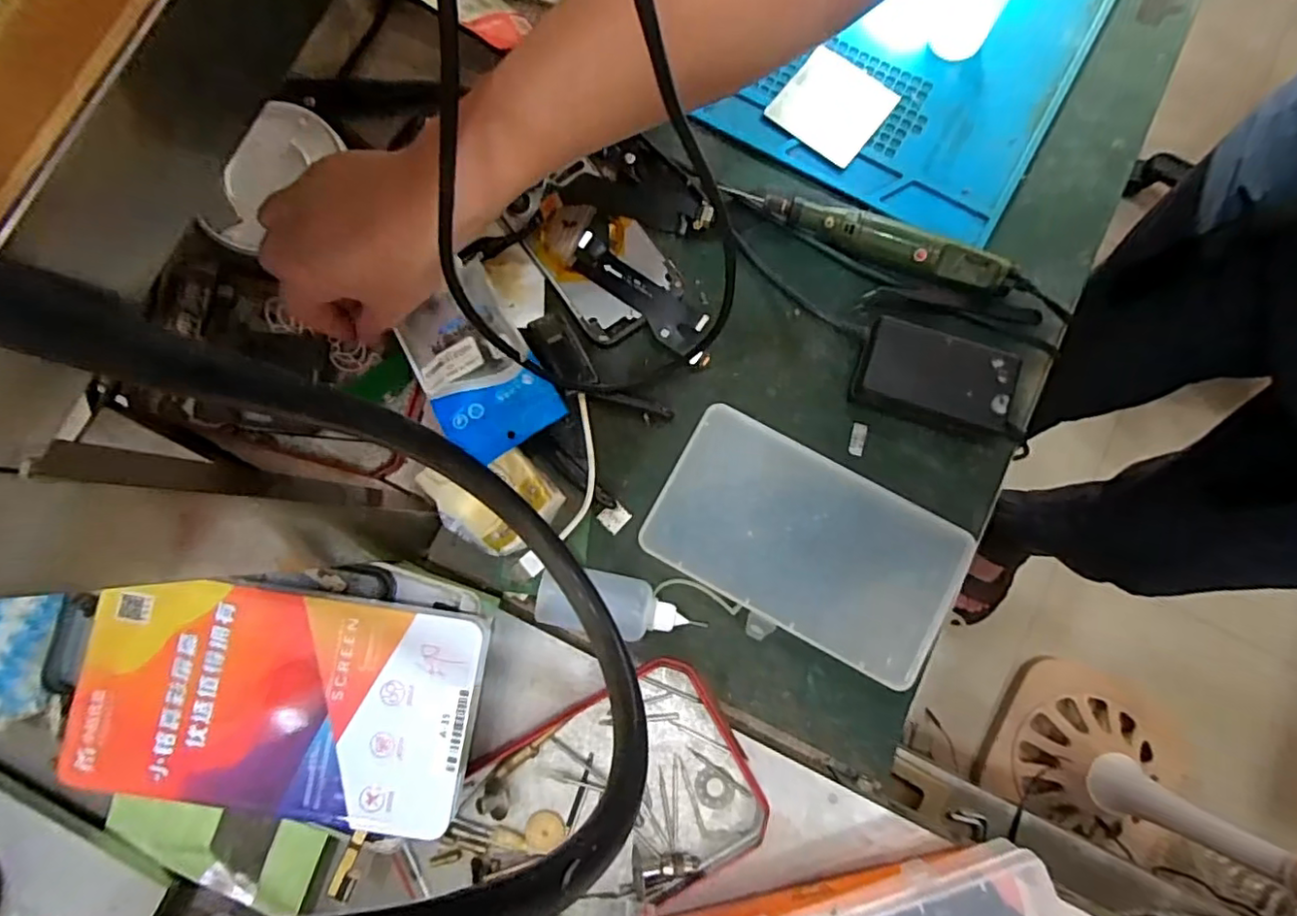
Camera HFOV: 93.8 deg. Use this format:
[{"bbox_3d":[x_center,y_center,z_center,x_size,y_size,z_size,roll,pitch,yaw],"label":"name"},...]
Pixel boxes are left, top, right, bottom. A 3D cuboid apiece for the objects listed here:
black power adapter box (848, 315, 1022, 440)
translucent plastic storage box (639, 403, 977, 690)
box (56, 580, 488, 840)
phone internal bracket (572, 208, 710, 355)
[{"bbox_3d":[0.170,-0.047,0.368,0.087,0.032,0.051,20,83,4],"label":"black power adapter box"},{"bbox_3d":[0.091,0.050,0.357,0.172,0.017,0.100,28,80,4],"label":"translucent plastic storage box"},{"bbox_3d":[-0.174,0.113,0.284,0.181,0.008,0.098,8,83,2],"label":"box"},{"bbox_3d":[-0.007,-0.109,0.386,0.037,0.007,0.107,-42,83,-4],"label":"phone internal bracket"}]

